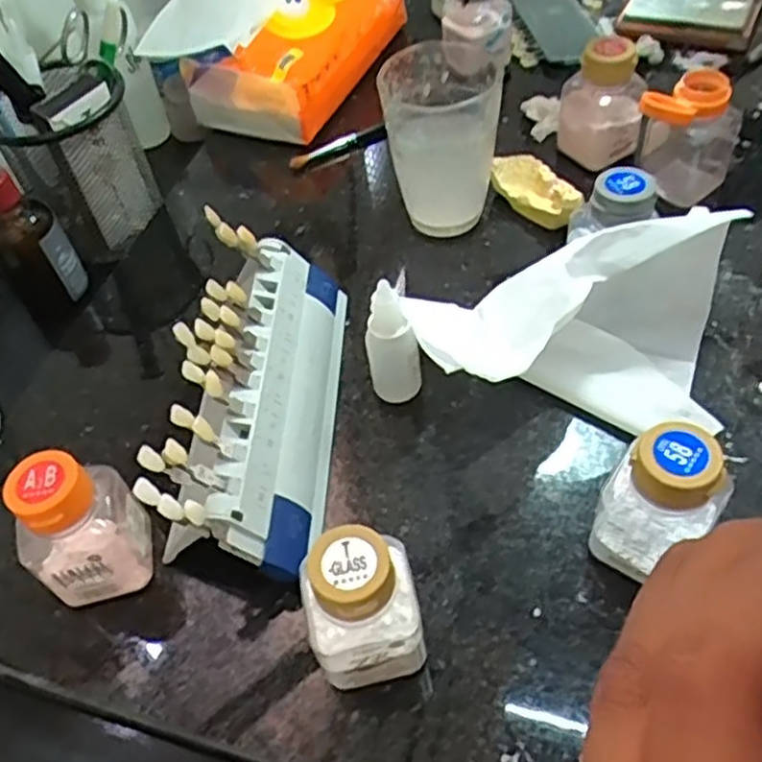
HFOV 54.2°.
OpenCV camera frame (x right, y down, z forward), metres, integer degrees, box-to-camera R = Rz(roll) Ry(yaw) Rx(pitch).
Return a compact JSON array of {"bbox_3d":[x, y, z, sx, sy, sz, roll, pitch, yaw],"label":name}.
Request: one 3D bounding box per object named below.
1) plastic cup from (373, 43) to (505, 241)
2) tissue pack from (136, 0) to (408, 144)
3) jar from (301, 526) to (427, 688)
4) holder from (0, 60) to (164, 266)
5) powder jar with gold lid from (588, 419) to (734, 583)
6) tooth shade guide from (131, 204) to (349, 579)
[{"bbox_3d":[0.035,-0.136,0.433,0.063,0.093,0.065,-3,52,4],"label":"plastic cup"},{"bbox_3d":[-0.070,-0.269,0.553,0.136,0.068,0.176,18,56,20],"label":"tissue pack"},{"bbox_3d":[-0.006,0.086,0.278,0.039,0.070,0.036,-14,52,-4],"label":"jar"},{"bbox_3d":[-0.191,-0.138,0.479,0.068,0.096,0.072,12,54,16],"label":"holder"},{"bbox_3d":[0.107,0.049,0.290,0.038,0.072,0.032,28,60,25],"label":"powder jar with gold lid"},{"bbox_3d":[-0.063,0.001,0.356,0.037,0.090,0.170,-28,43,35],"label":"tooth shade guide"}]

